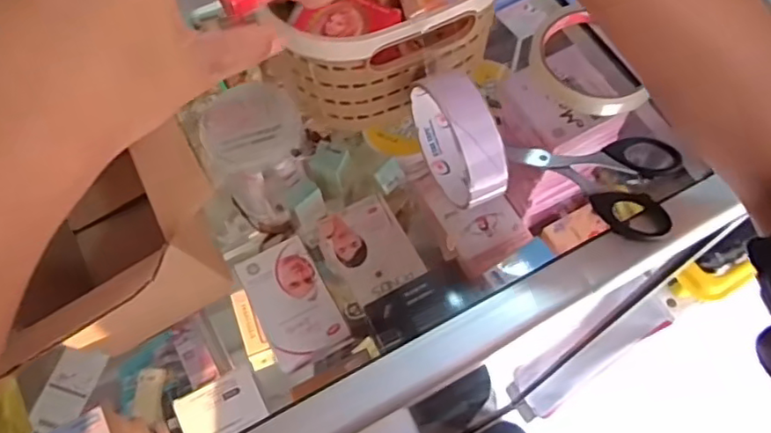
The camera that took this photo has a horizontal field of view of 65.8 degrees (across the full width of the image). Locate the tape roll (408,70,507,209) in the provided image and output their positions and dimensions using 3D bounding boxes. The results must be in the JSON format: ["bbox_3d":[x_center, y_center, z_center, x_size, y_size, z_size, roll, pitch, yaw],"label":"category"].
[{"bbox_3d":[0.043,-0.047,0.356,0.024,0.083,0.084,-20,65,-8],"label":"tape roll"}]

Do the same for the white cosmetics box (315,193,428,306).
[{"bbox_3d":[-0.014,0.032,0.582,0.069,0.021,0.098,-26,66,-11],"label":"white cosmetics box"}]

